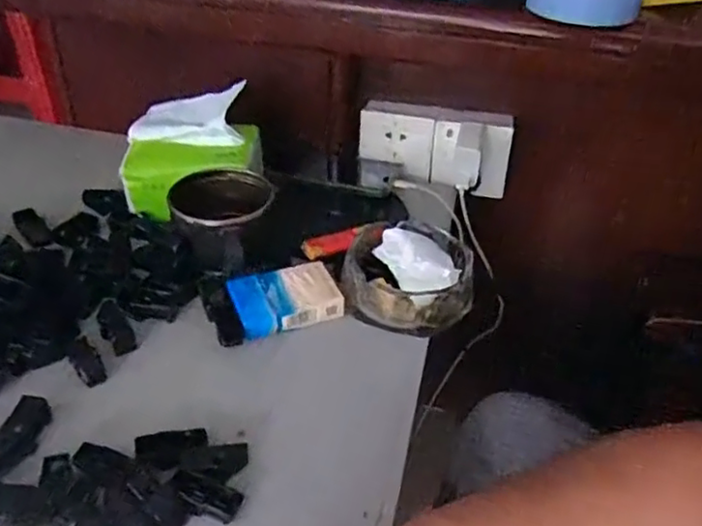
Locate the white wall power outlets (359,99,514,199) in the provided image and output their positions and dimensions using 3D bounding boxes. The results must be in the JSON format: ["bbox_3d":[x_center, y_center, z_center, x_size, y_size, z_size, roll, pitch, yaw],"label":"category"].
[{"bbox_3d":[0.097,-0.137,0.739,0.176,0.090,0.028,9,38,8],"label":"white wall power outlets"}]

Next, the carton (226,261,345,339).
[{"bbox_3d":[-0.056,0.028,0.550,0.089,0.020,0.060,-13,40,-19],"label":"carton"}]

